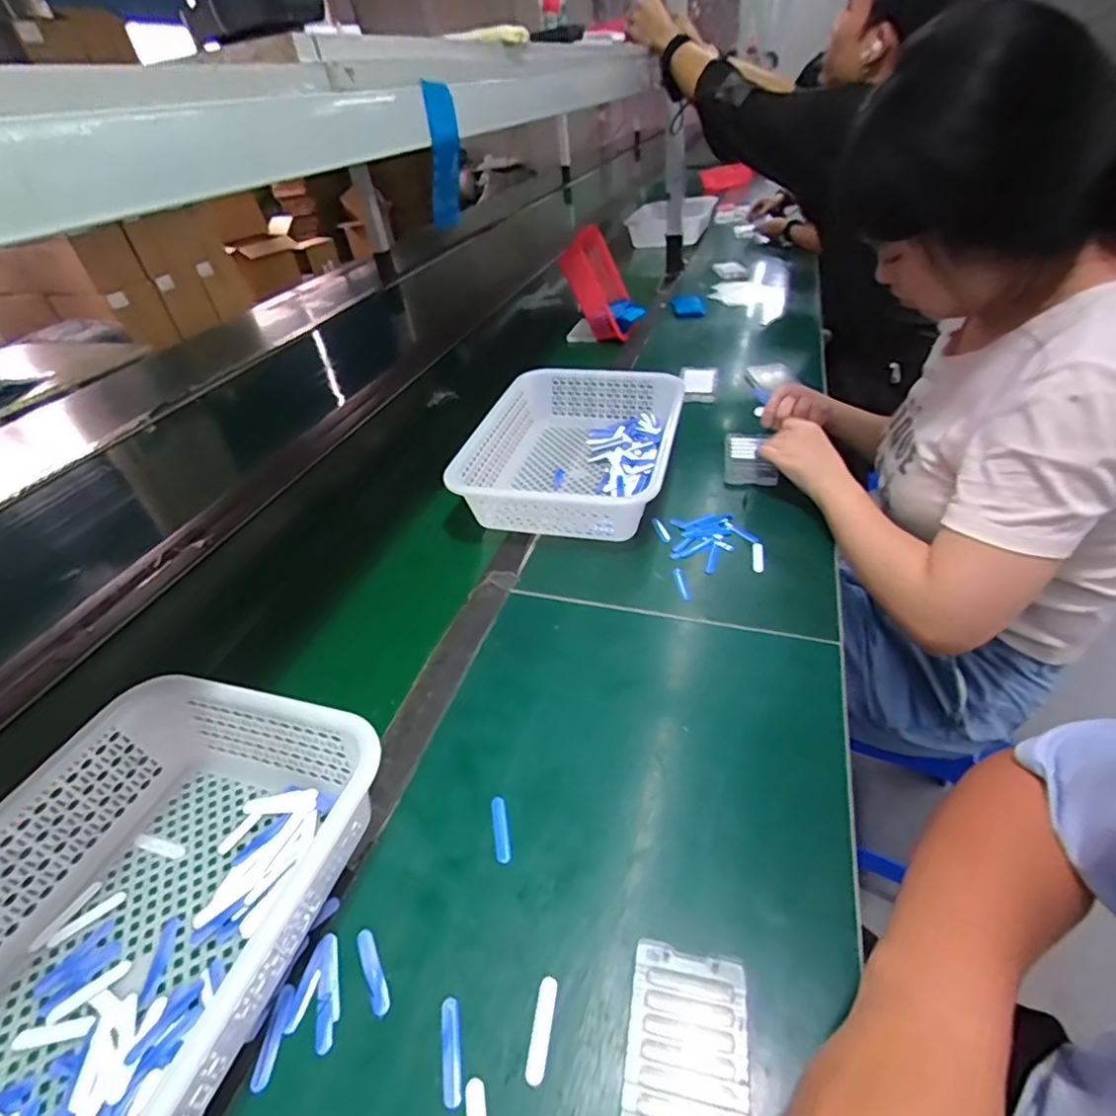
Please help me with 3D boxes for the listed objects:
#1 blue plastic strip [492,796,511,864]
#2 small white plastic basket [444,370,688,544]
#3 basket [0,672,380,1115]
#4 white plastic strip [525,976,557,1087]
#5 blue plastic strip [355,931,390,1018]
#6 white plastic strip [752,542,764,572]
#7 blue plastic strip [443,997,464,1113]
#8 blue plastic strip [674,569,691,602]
[{"bbox_3d":[-0.045,0.210,0.446,0.010,0.006,0.050,-11,38,-5],"label":"blue plastic strip"},{"bbox_3d":[0.024,-0.155,0.821,0.256,0.089,0.363,5,39,15],"label":"small white plastic basket"},{"bbox_3d":[-0.304,0.252,0.367,0.245,0.081,0.351,8,40,18],"label":"basket"},{"bbox_3d":[-0.010,0.284,0.348,0.012,0.004,0.051,2,39,12],"label":"white plastic strip"},{"bbox_3d":[-0.122,0.272,0.379,0.013,0.004,0.052,-23,41,-20],"label":"blue plastic strip"},{"bbox_3d":[0.232,-0.002,0.665,0.012,0.005,0.056,5,39,15],"label":"white plastic strip"},{"bbox_3d":[-0.064,0.294,0.344,0.011,0.004,0.052,-12,38,-6],"label":"blue plastic strip"},{"bbox_3d":[0.138,0.029,0.641,0.010,0.007,0.049,-8,38,-1],"label":"blue plastic strip"}]

